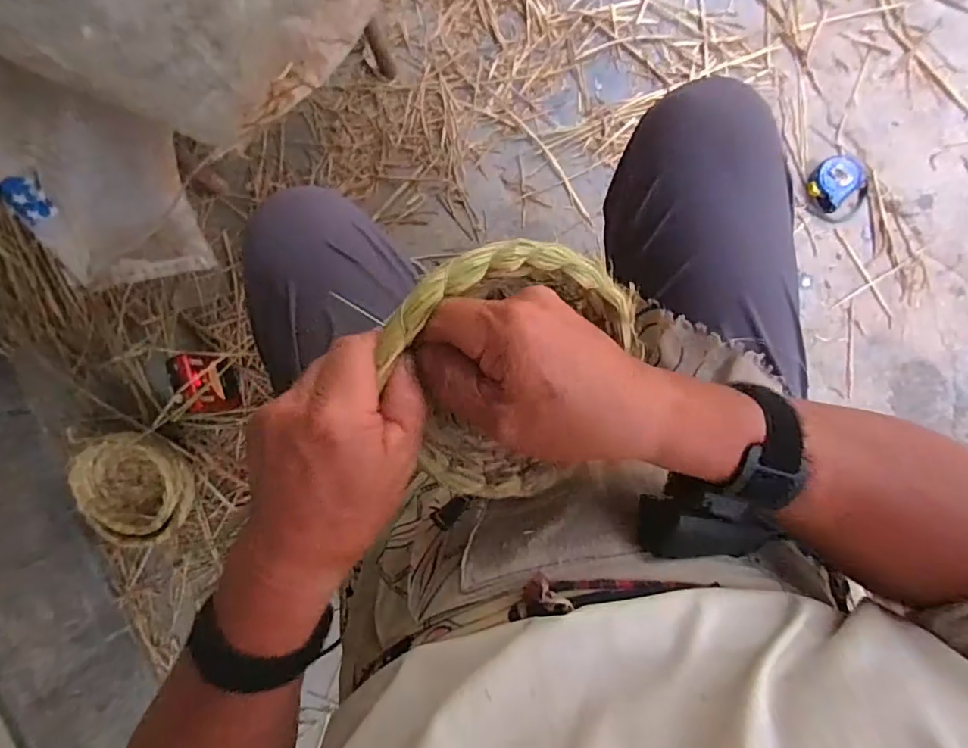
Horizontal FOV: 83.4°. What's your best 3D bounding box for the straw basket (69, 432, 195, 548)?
[{"bbox_3d":[-0.556,0.185,0.883,0.170,0.081,0.177,-9,89,3],"label":"straw basket"}]

